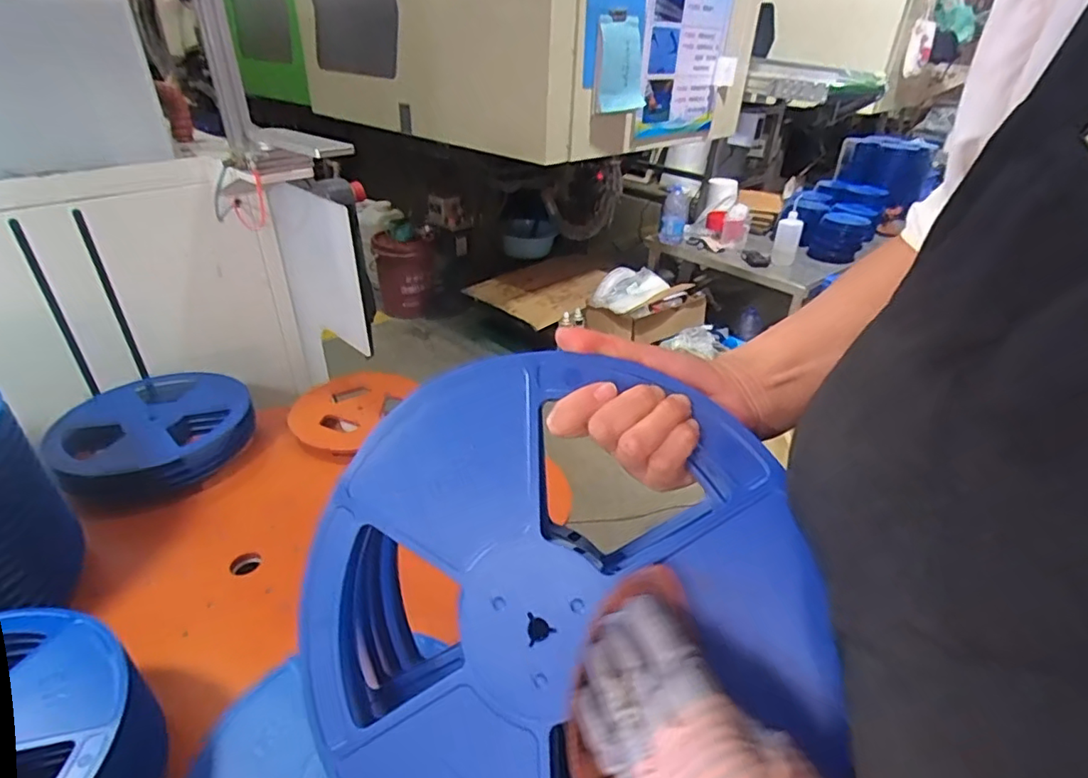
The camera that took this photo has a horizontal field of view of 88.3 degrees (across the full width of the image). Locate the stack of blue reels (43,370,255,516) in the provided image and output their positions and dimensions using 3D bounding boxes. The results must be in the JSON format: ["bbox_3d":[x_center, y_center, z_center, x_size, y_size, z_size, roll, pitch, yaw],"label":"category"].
[{"bbox_3d":[-0.695,0.078,1.009,0.289,0.097,0.301,26,40,33],"label":"stack of blue reels"}]

